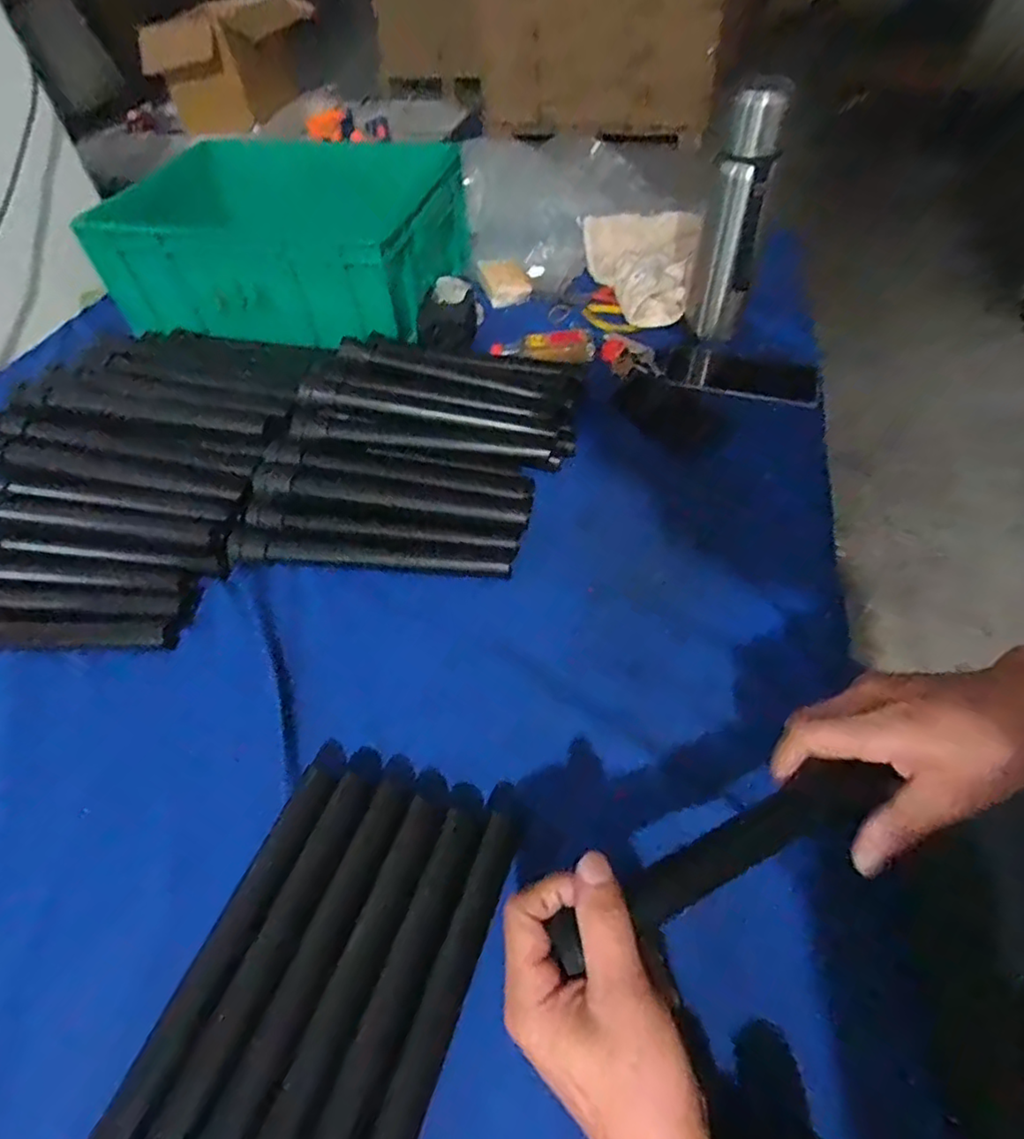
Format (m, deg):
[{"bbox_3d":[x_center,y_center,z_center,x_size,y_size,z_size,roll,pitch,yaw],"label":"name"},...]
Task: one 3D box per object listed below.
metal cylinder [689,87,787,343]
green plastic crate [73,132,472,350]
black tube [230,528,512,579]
[{"bbox_3d":[0.239,-0.372,0.660,0.059,0.233,0.056,9,50,11],"label":"metal cylinder"},{"bbox_3d":[-0.283,-0.451,0.822,0.404,0.124,0.322,11,51,12],"label":"green plastic crate"},{"bbox_3d":[-0.127,-0.012,0.534,0.248,0.021,0.026,2,50,5],"label":"black tube"}]

